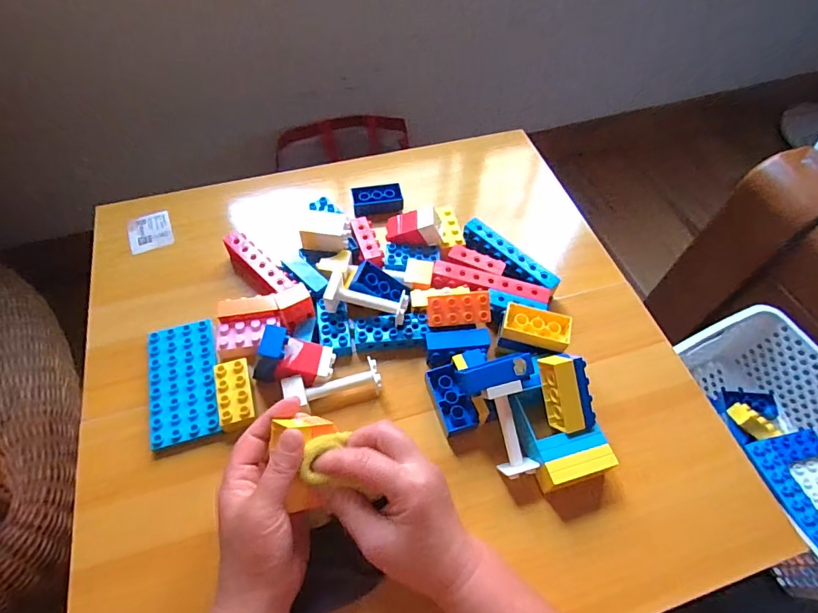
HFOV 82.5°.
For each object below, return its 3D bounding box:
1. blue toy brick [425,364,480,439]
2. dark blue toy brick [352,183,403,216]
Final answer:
[{"bbox_3d":[0.041,0.089,0.450,0.033,0.023,0.063,-23,71,-1],"label":"blue toy brick"},{"bbox_3d":[-0.040,-0.135,0.597,0.062,0.026,0.028,-8,57,-7],"label":"dark blue toy brick"}]

